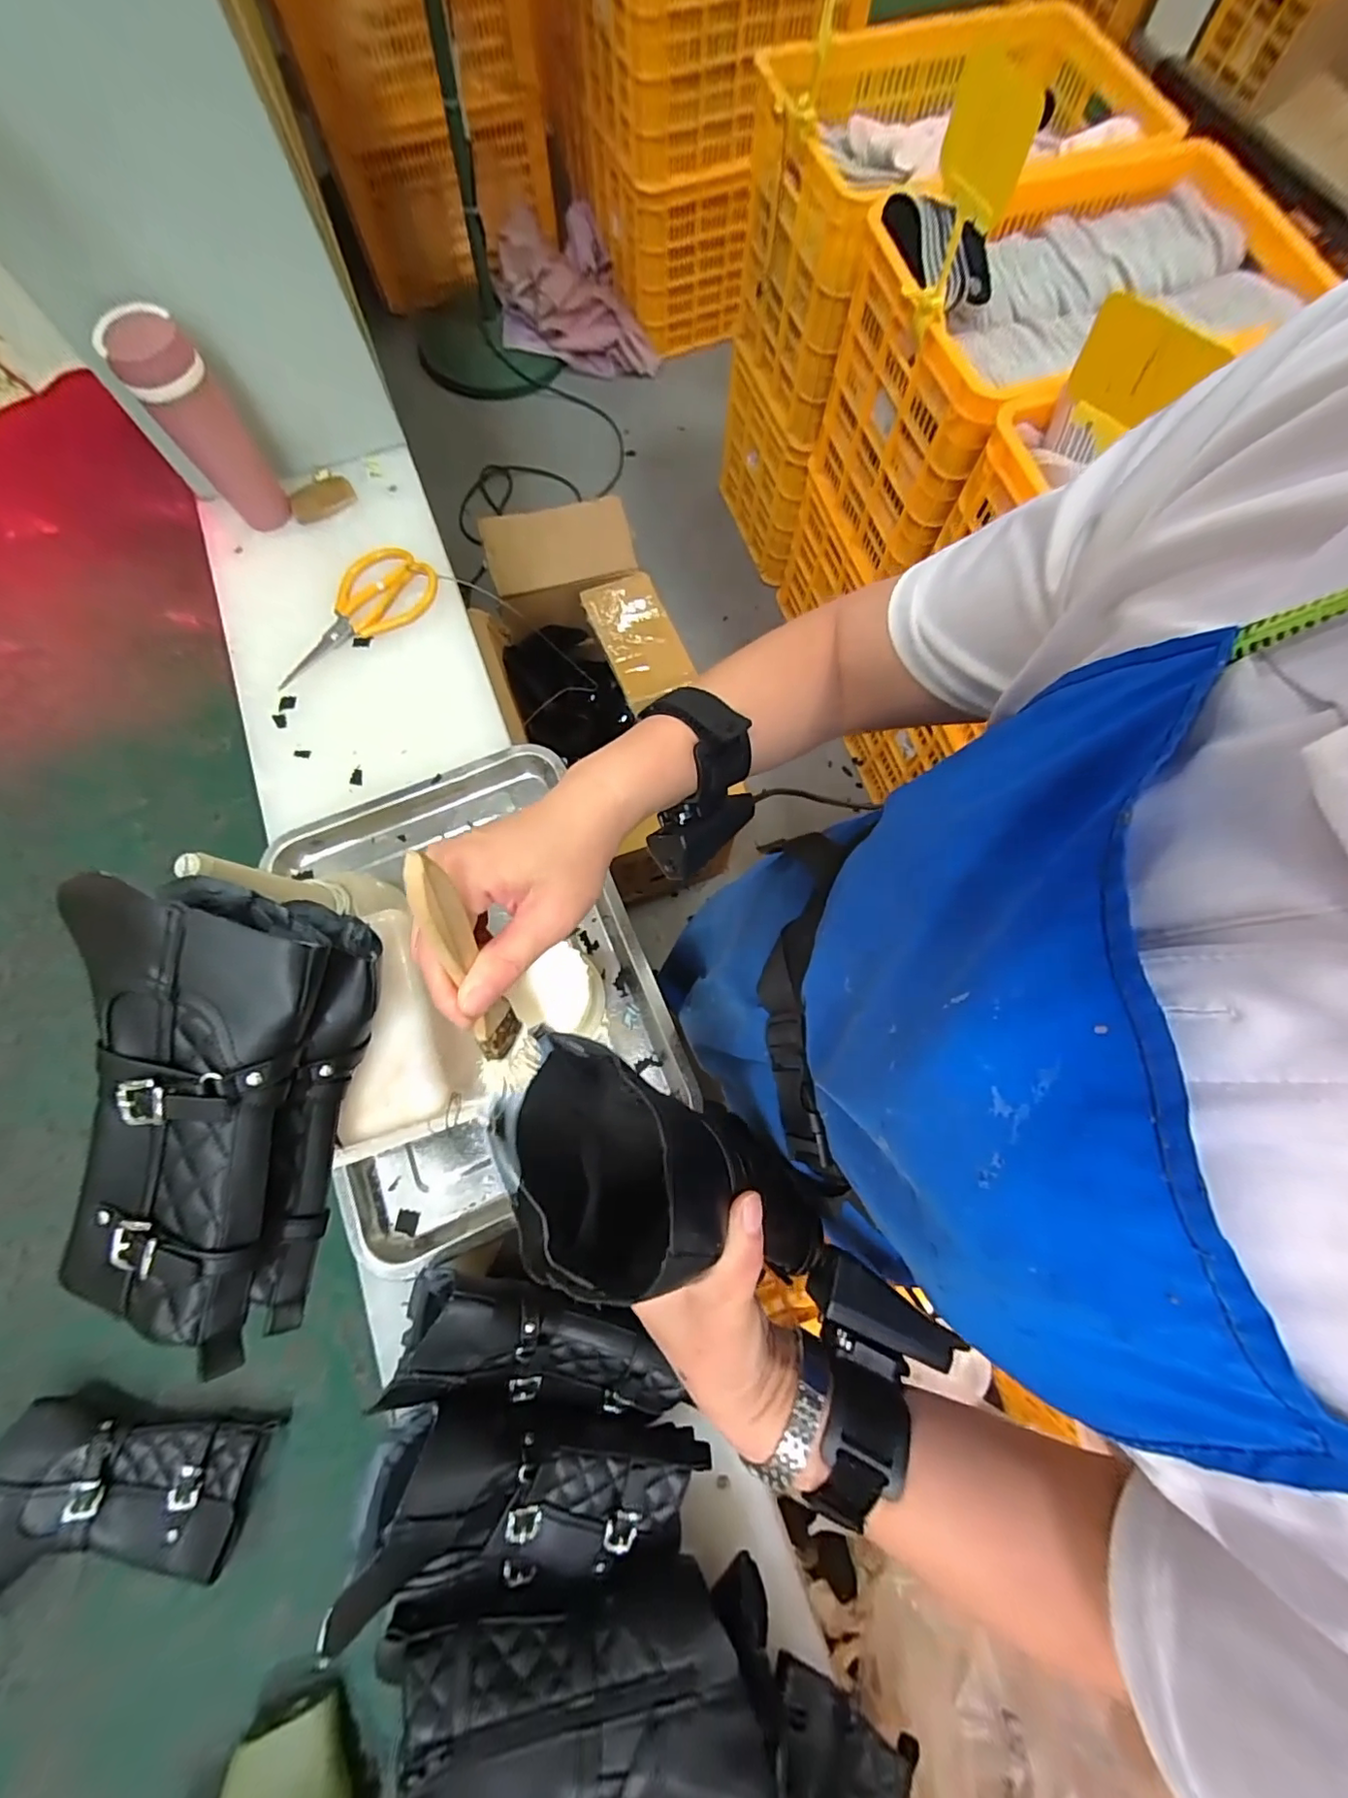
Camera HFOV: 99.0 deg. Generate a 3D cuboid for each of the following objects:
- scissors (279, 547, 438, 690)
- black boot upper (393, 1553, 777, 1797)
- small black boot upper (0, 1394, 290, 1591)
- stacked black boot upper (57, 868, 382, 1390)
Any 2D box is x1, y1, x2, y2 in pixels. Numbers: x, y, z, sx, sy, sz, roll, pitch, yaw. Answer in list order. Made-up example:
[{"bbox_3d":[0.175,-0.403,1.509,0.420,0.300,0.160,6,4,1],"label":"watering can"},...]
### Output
[{"bbox_3d":[-0.335,-0.296,0.599,0.189,0.015,0.088,-37,79,-10],"label":"scissors"},{"bbox_3d":[-0.049,0.471,0.305,0.200,0.070,0.132,-6,75,-2],"label":"black boot upper"},{"bbox_3d":[-0.423,0.462,0.429,0.201,0.050,0.144,8,75,1],"label":"small black boot upper"},{"bbox_3d":[-0.226,0.096,0.274,0.120,0.089,0.205,7,75,1],"label":"stacked black boot upper"}]

